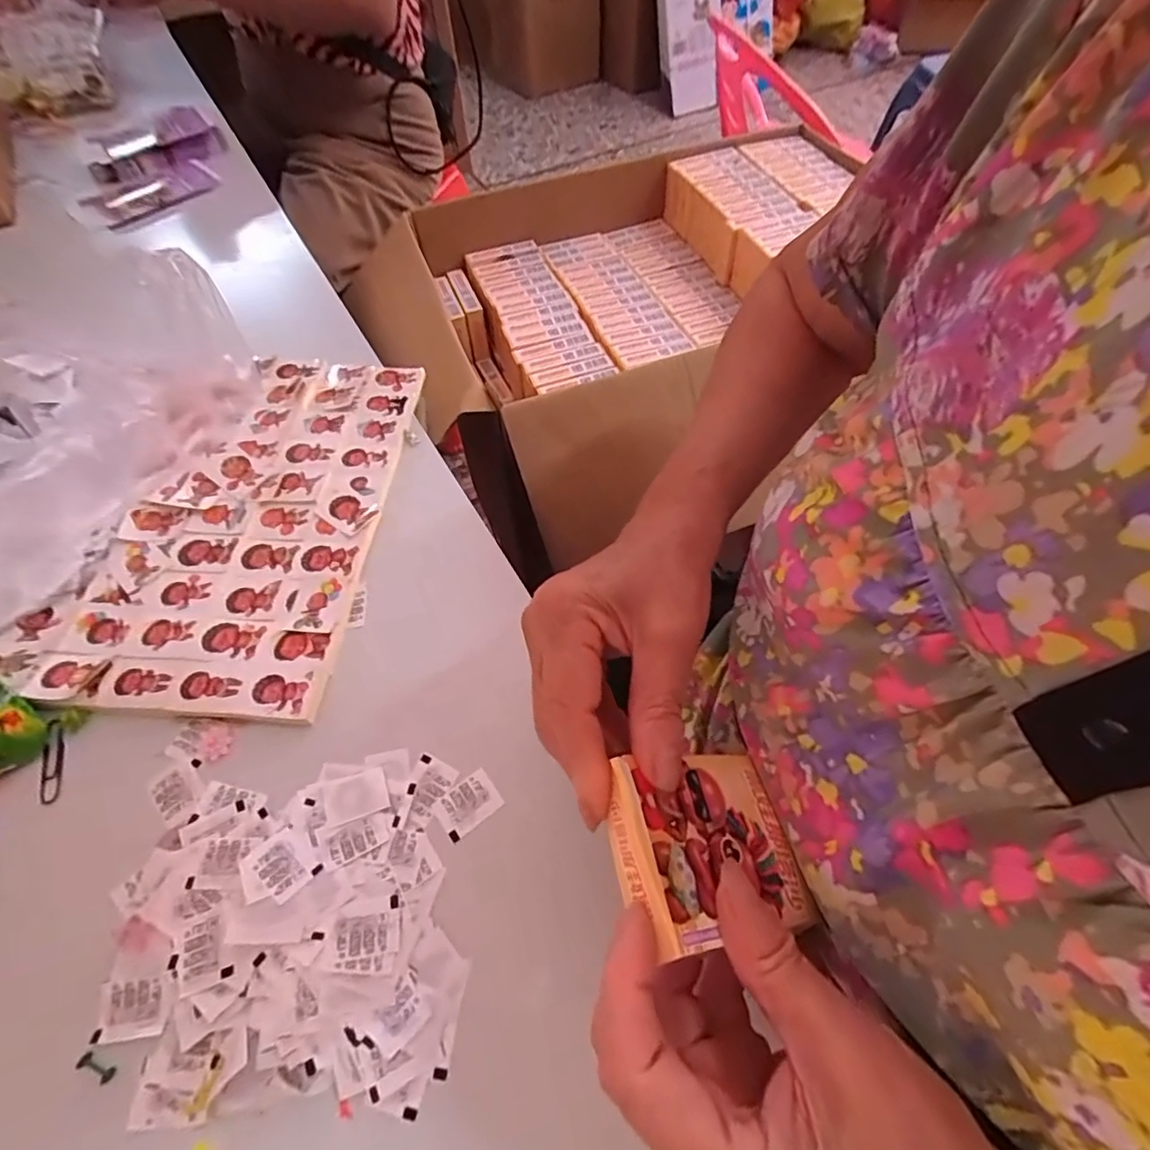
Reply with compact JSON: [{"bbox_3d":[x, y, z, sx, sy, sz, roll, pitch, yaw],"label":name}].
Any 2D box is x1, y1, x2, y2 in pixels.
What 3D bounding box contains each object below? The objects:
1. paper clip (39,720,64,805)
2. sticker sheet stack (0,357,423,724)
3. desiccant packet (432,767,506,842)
[{"bbox_3d":[-0.286,0.100,0.316,0.009,0.006,0.046,-13,59,-13],"label":"paper clip"},{"bbox_3d":[-0.223,-0.051,0.399,0.183,0.010,0.291,7,57,0],"label":"sticker sheet stack"},{"bbox_3d":[-0.056,0.119,0.302,0.031,0.004,0.023,-34,66,-23],"label":"desiccant packet"}]

